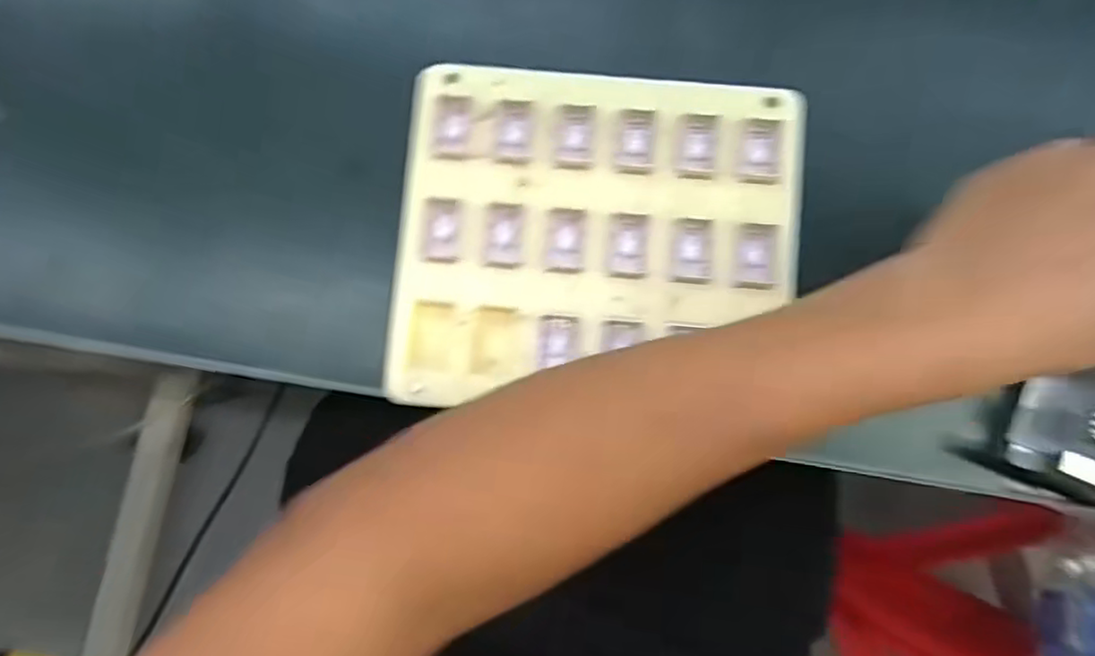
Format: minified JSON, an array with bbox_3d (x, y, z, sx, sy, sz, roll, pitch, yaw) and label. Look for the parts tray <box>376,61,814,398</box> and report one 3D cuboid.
[{"bbox_3d":[0.025,-0.046,0.330,0.198,0.008,0.171,5,82,1],"label":"parts tray"}]

